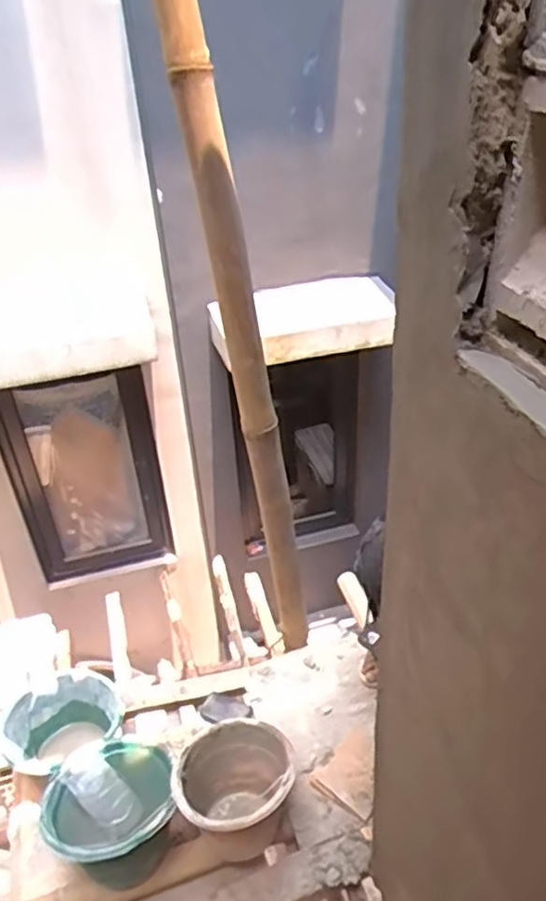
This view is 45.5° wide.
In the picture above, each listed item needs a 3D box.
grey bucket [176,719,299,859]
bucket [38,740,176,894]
[{"bbox_3d":[-0.074,0.703,1.358,0.235,0.195,0.249,-6,33,-3],"label":"grey bucket"},{"bbox_3d":[-0.325,0.737,1.320,0.253,0.194,0.286,-11,34,-11],"label":"bucket"}]

